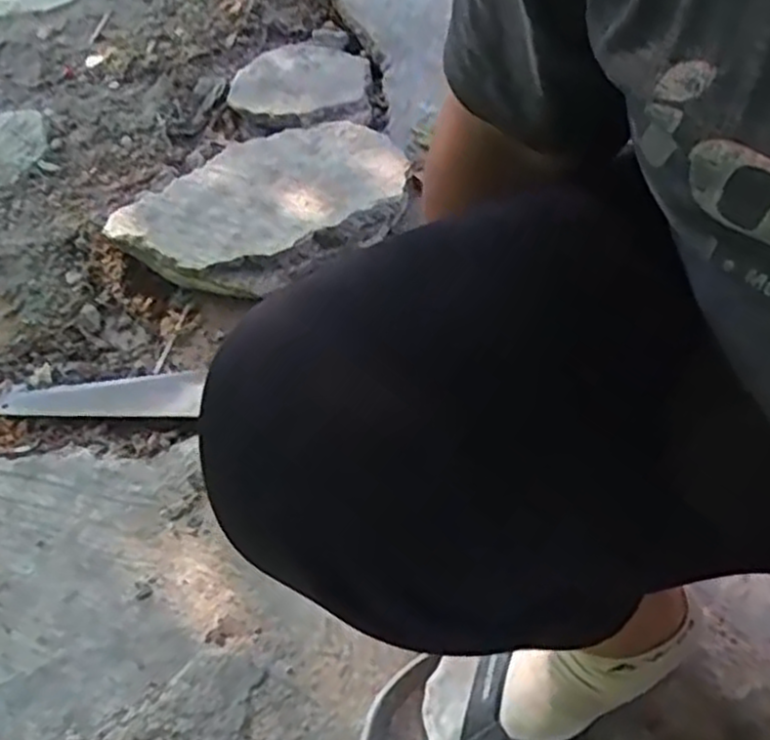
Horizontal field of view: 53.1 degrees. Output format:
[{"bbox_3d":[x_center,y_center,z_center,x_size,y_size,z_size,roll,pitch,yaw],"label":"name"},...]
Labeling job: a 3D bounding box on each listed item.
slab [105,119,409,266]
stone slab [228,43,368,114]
[{"bbox_3d":[-0.150,-0.215,0.959,0.358,0.060,0.239,-31,58,-16],"label":"slab"},{"bbox_3d":[-0.129,-0.429,1.138,0.201,0.026,0.176,-9,52,3],"label":"stone slab"}]

